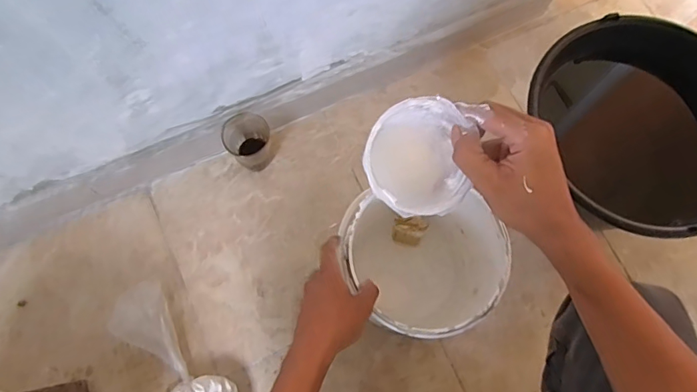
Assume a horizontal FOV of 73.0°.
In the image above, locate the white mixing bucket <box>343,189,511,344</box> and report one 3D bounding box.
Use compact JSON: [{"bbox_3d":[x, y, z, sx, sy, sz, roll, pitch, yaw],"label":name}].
[{"bbox_3d":[0.084,0.095,0.592,0.161,0.182,0.153,-1,74,2],"label":"white mixing bucket"}]

